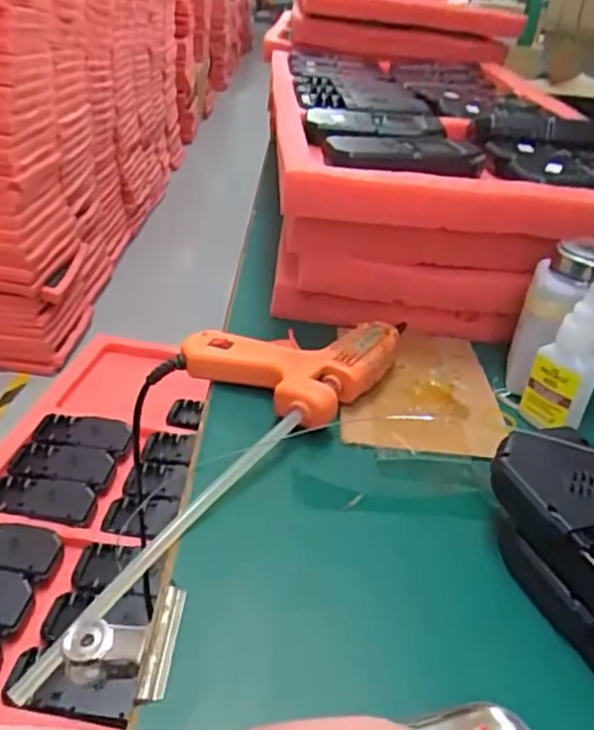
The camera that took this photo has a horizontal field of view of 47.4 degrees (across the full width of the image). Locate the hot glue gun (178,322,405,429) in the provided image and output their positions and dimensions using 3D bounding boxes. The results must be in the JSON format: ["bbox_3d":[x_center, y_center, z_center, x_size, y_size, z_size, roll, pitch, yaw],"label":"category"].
[{"bbox_3d":[-0.001,-0.009,0.435,0.108,0.023,0.111,26,36,29],"label":"hot glue gun"}]

